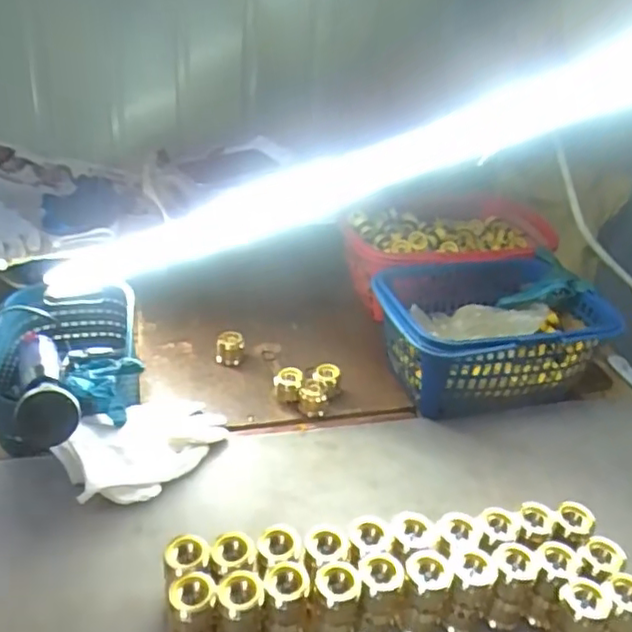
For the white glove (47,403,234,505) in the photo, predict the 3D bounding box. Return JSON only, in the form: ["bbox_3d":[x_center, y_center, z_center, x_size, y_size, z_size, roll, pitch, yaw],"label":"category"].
[{"bbox_3d":[-0.160,0.116,0.592,0.097,0.051,0.162,30,39,35],"label":"white glove"}]

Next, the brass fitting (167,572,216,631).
[{"bbox_3d":[-0.086,0.210,0.431,0.031,0.055,0.029,-5,32,-15],"label":"brass fitting"}]

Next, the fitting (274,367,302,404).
[{"bbox_3d":[-0.032,0.079,0.698,0.029,0.028,0.035,3,31,-3],"label":"fitting"}]

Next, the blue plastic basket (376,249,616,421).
[{"bbox_3d":[0.197,0.022,0.729,0.252,0.114,0.190,-1,32,-9],"label":"blue plastic basket"}]

